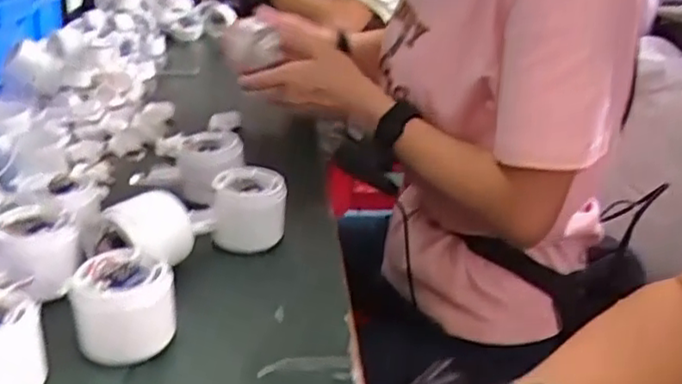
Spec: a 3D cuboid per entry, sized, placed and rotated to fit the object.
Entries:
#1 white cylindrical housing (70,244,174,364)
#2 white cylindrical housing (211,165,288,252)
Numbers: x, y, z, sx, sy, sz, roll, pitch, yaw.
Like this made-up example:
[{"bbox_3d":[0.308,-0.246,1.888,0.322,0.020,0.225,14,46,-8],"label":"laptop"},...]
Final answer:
[{"bbox_3d":[-0.136,0.069,0.425,0.059,0.046,0.059,3,25,-1],"label":"white cylindrical housing"},{"bbox_3d":[-0.076,0.014,0.546,0.062,0.051,0.057,-1,26,-9],"label":"white cylindrical housing"}]

